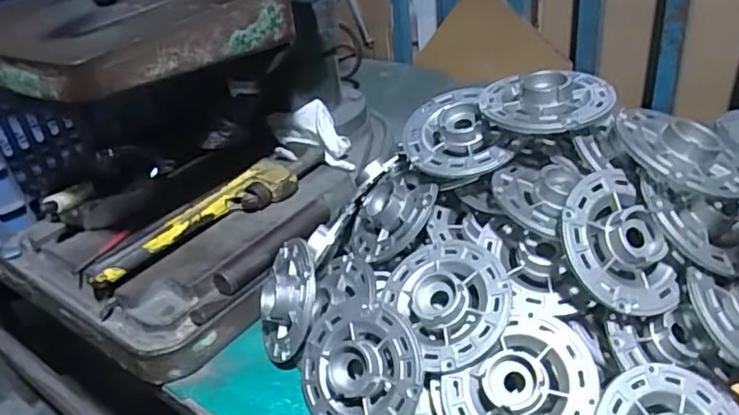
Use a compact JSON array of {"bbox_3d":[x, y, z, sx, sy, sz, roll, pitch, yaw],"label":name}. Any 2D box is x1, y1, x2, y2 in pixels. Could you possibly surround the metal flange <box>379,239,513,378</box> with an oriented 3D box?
[{"bbox_3d":[0.065,0.072,0.496,0.089,0.032,0.105,-37,46,1],"label":"metal flange"}]

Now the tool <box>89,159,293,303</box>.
[{"bbox_3d":[-0.182,0.014,0.651,0.227,0.028,0.058,-32,41,-33],"label":"tool"}]

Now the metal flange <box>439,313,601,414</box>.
[{"bbox_3d":[0.112,0.136,0.455,0.113,0.032,0.092,-41,56,-1],"label":"metal flange"}]

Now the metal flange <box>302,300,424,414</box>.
[{"bbox_3d":[-0.009,0.130,0.499,0.105,0.107,0.024,17,-5,33],"label":"metal flange"}]

